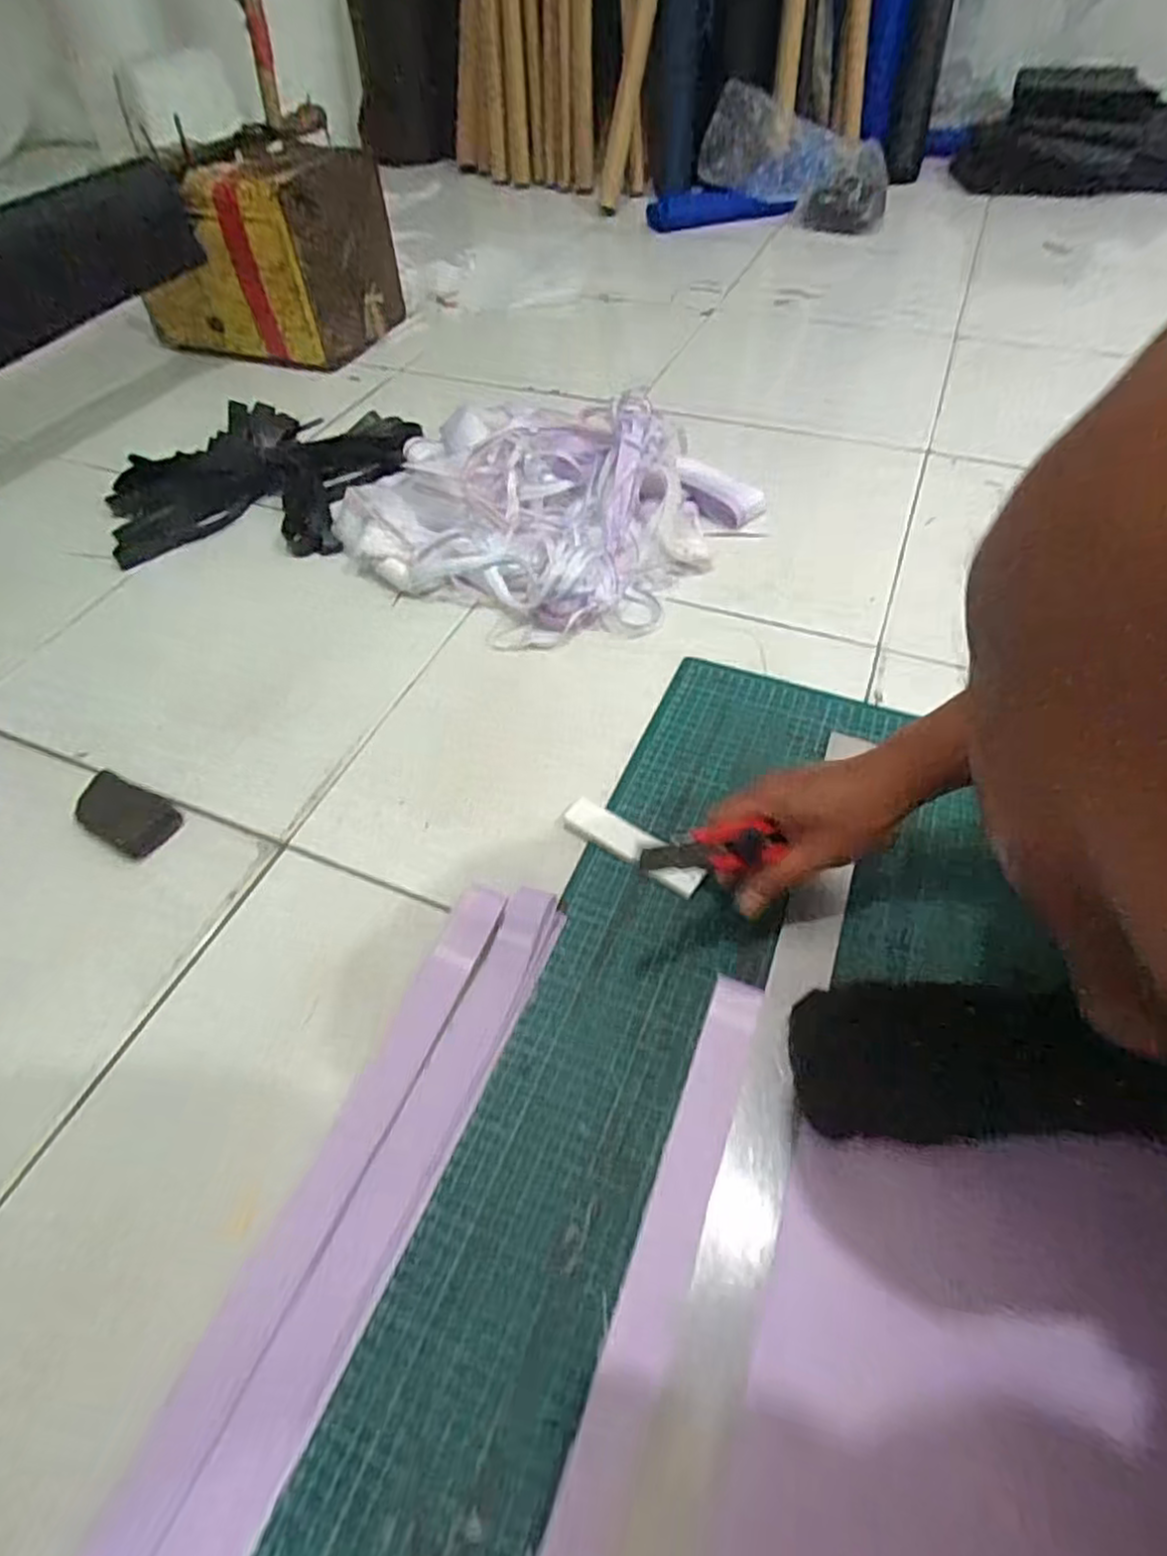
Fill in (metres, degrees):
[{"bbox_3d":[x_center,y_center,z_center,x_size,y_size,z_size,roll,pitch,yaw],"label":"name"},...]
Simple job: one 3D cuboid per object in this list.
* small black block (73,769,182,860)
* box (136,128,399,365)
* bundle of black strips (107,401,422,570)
[{"bbox_3d":[-0.375,0.027,0.570,0.087,0.021,0.053,22,56,18],"label":"small black block"},{"bbox_3d":[-0.498,-0.812,1.081,0.320,0.230,0.269,10,54,10],"label":"box"},{"bbox_3d":[-0.392,-0.378,0.868,0.359,0.048,0.301,-3,52,-1],"label":"bundle of black strips"}]

